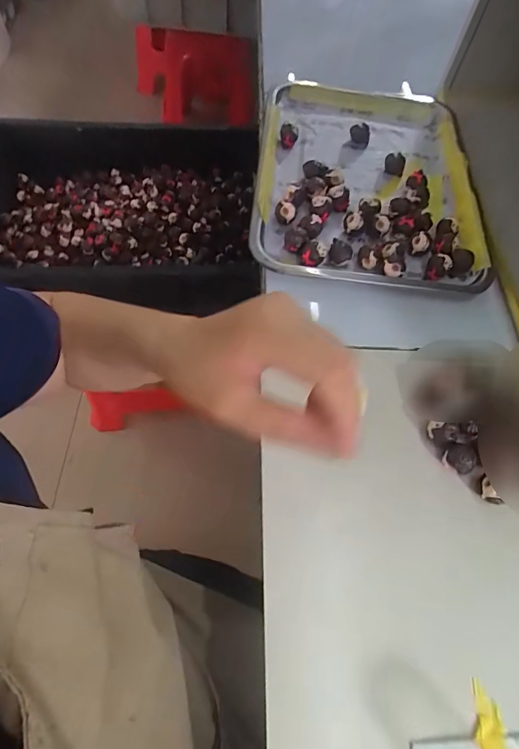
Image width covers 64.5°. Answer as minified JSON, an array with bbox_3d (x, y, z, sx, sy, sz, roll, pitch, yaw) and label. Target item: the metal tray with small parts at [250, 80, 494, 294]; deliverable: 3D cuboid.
[{"bbox_3d":[0.132,-0.252,0.511,0.268,0.040,0.361,4,61,-3],"label":"metal tray with small parts"}]

